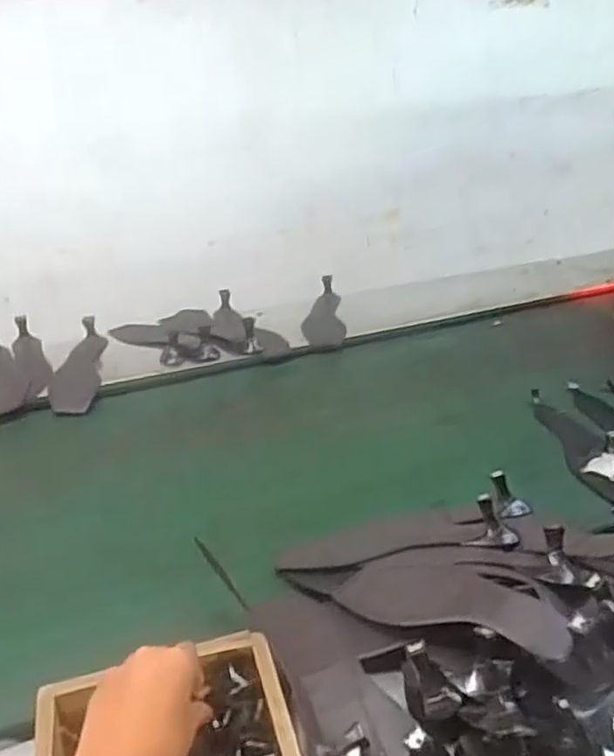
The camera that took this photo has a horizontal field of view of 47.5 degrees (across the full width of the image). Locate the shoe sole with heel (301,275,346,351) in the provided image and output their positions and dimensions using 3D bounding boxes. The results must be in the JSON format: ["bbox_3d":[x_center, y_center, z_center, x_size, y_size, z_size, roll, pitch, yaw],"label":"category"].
[{"bbox_3d":[0.030,-0.123,1.307,0.079,0.052,0.253,-2,29,0],"label":"shoe sole with heel"}]

